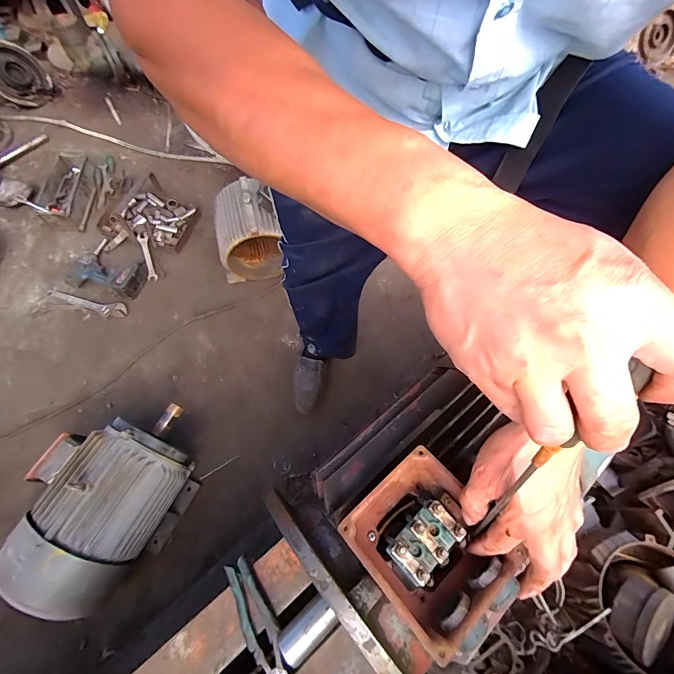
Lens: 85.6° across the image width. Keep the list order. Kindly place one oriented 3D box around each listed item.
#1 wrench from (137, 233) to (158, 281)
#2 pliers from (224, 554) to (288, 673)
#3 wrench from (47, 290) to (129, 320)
[{"bbox_3d":[-0.683,-0.287,1.313,0.033,0.012,0.183,-17,85,-8],"label":"wrench"},{"bbox_3d":[-0.103,0.428,0.513,0.044,0.017,0.215,-26,67,-16],"label":"pliers"},{"bbox_3d":[-0.869,-0.116,1.270,0.299,0.012,0.068,14,68,5],"label":"wrench"}]

